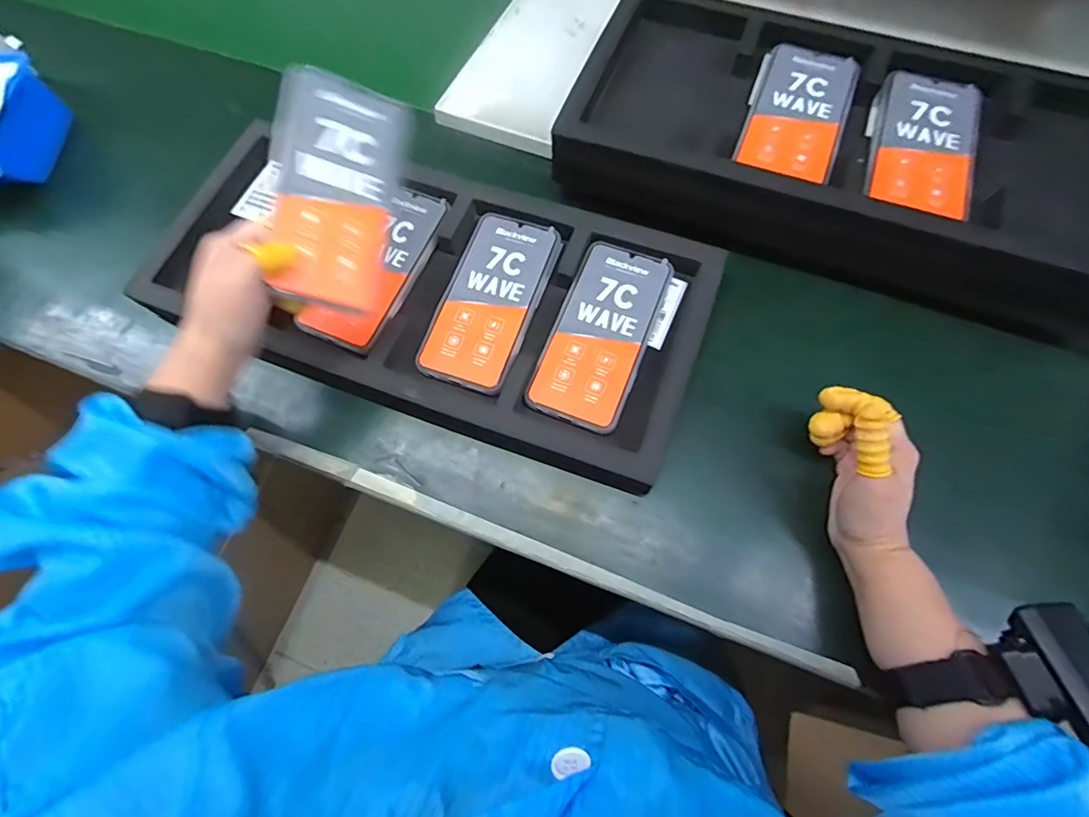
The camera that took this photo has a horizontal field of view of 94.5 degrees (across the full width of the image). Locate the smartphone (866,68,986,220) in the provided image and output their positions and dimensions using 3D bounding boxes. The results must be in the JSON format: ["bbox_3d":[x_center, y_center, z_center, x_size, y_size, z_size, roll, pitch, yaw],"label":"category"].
[{"bbox_3d":[0.316,-0.223,0.420,0.080,0.006,0.159,22,70,7],"label":"smartphone"}]

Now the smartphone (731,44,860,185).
[{"bbox_3d":[0.221,-0.258,0.435,0.077,0.007,0.155,22,70,7],"label":"smartphone"}]

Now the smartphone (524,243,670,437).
[{"bbox_3d":[0.049,-0.065,0.422,0.078,0.010,0.163,21,70,7],"label":"smartphone"}]

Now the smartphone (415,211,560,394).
[{"bbox_3d":[-0.047,-0.096,0.441,0.080,0.015,0.164,19,70,6],"label":"smartphone"}]

